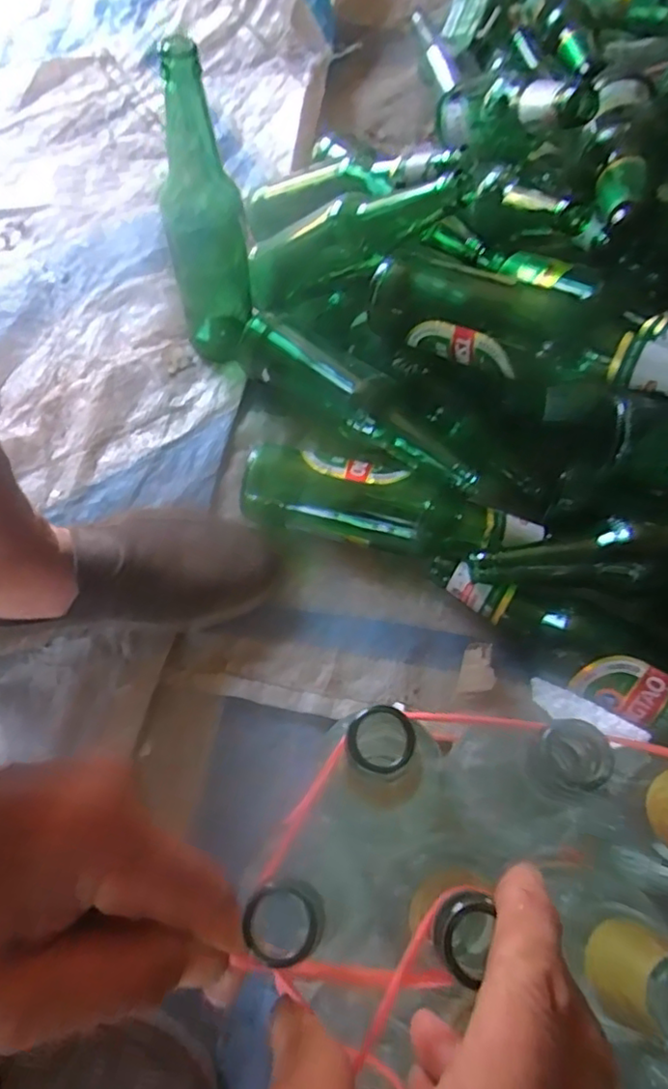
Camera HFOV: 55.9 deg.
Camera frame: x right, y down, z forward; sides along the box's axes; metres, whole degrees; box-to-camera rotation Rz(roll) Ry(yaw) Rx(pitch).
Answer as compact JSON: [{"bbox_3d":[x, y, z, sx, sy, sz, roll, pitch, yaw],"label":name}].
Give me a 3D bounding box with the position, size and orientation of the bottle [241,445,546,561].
[{"bbox_3d":[0.041,-0.027,0.516,0.234,0.063,0.061,14,68,9],"label":"bottle"}]

